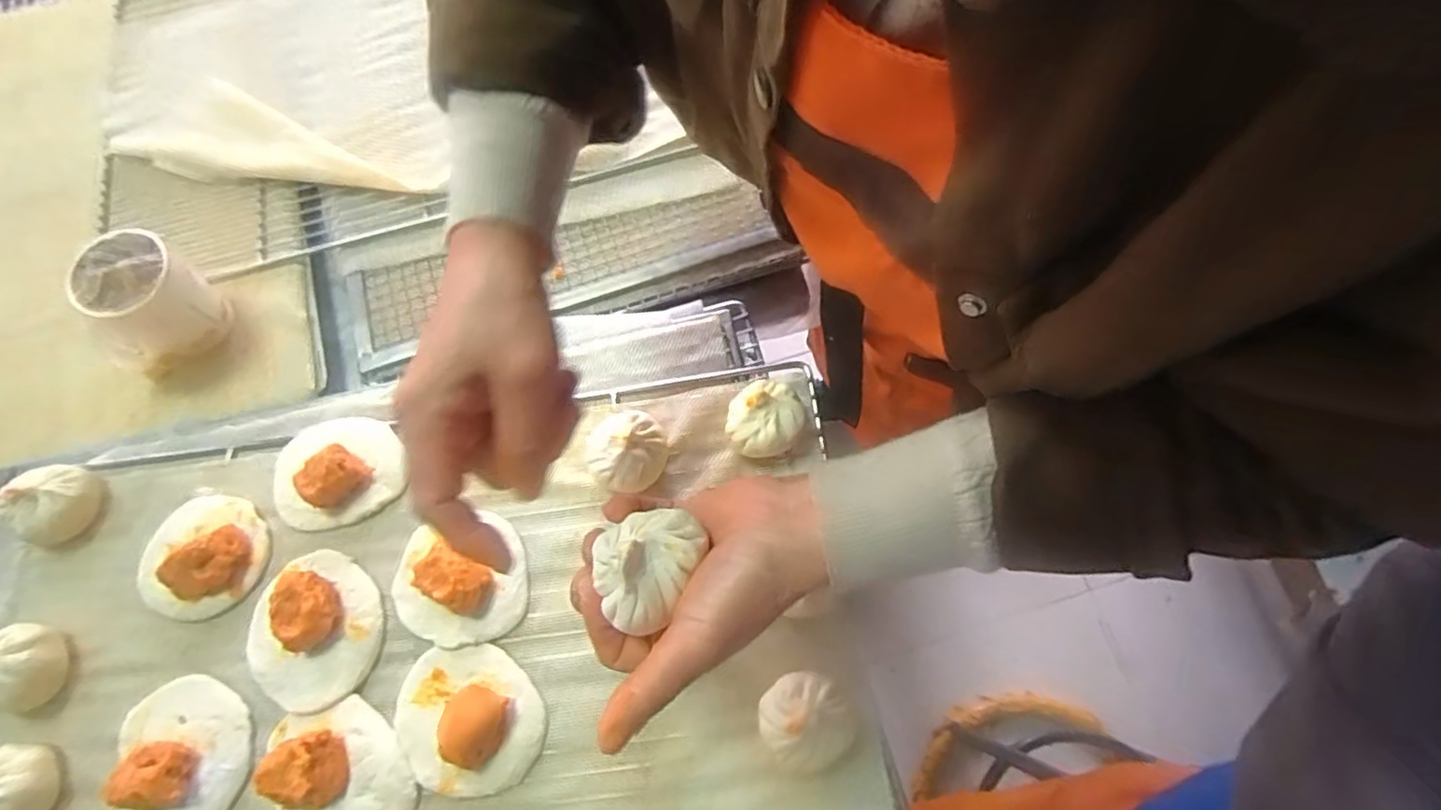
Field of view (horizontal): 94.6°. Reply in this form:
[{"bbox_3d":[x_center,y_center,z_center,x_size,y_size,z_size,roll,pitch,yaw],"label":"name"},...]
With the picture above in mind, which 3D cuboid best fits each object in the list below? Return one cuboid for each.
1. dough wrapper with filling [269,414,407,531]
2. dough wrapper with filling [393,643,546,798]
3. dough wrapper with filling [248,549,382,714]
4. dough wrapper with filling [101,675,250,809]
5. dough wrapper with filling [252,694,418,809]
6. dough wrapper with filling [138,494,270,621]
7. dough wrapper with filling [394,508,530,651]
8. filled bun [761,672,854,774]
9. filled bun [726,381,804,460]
[{"bbox_3d":[-0.280,0.042,0.474,0.097,0.033,0.082,-5,69,0],"label":"dough wrapper with filling"},{"bbox_3d":[-0.159,0.194,0.408,0.095,0.024,0.079,40,75,16],"label":"dough wrapper with filling"},{"bbox_3d":[-0.271,0.146,0.433,0.082,0.028,0.101,-22,69,-6],"label":"dough wrapper with filling"},{"bbox_3d":[-0.344,0.217,0.406,0.081,0.036,0.092,-13,69,-3],"label":"dough wrapper with filling"},{"bbox_3d":[-0.235,0.224,0.402,0.082,0.030,0.081,-15,69,-4],"label":"dough wrapper with filling"},{"bbox_3d":[-0.363,0.102,0.458,0.087,0.029,0.082,9,69,6],"label":"dough wrapper with filling"},{"bbox_3d":[-0.175,0.115,0.439,0.087,0.031,0.078,-7,69,0],"label":"dough wrapper with filling"},{"bbox_3d":[0.050,0.185,0.391,0.049,0.041,0.053,-1,69,2],"label":"filled bun"},{"bbox_3d":[0.030,0.011,0.460,0.050,0.043,0.051,14,70,7],"label":"filled bun"}]

